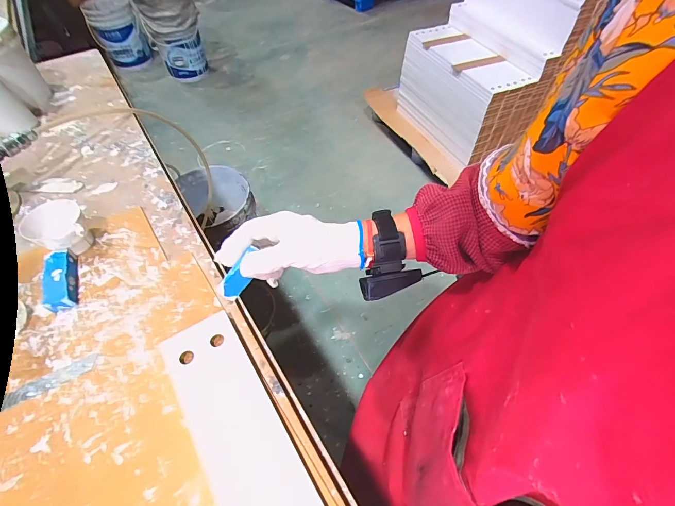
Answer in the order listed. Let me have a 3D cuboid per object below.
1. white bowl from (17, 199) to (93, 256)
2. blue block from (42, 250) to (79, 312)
[{"bbox_3d":[-0.344,-0.026,0.420,0.061,0.059,0.061,0,54,1],"label":"white bowl"},{"bbox_3d":[-0.327,0.031,0.394,0.026,0.023,0.075,-21,56,-14],"label":"blue block"}]

